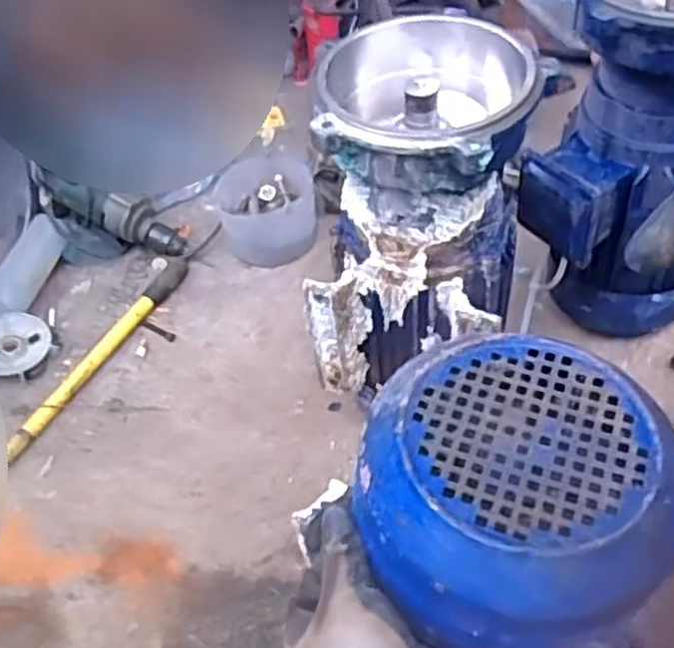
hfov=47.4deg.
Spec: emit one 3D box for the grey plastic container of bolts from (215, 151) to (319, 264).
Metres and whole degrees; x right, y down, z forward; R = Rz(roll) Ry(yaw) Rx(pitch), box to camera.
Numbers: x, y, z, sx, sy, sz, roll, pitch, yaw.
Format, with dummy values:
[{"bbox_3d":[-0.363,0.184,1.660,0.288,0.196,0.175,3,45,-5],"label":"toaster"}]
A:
[{"bbox_3d":[-0.104,-0.176,1.168,0.149,0.089,0.142,-12,49,-3],"label":"grey plastic container of bolts"}]

